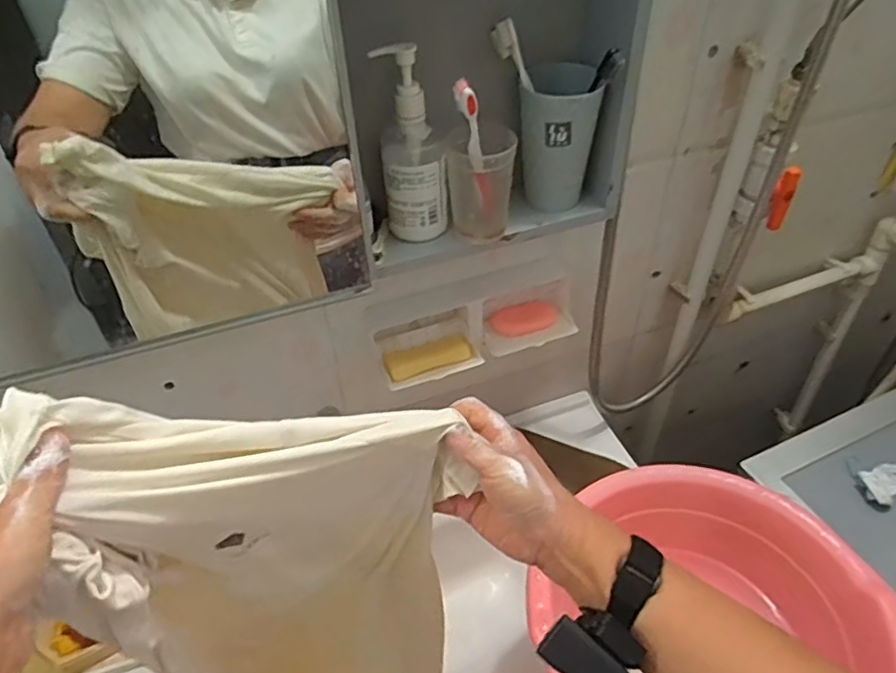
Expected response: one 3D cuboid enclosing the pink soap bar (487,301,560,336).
[{"bbox_3d":[0.096,-0.026,0.803,0.086,0.016,0.055,-14,43,-12],"label":"pink soap bar"}]

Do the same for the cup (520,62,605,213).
[{"bbox_3d":[0.110,-0.197,0.629,0.073,0.130,0.066,7,43,10],"label":"cup"}]

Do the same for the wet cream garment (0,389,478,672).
[{"bbox_3d":[-0.109,0.232,0.516,0.248,0.527,0.095,-7,42,-5],"label":"wet cream garment"}]

